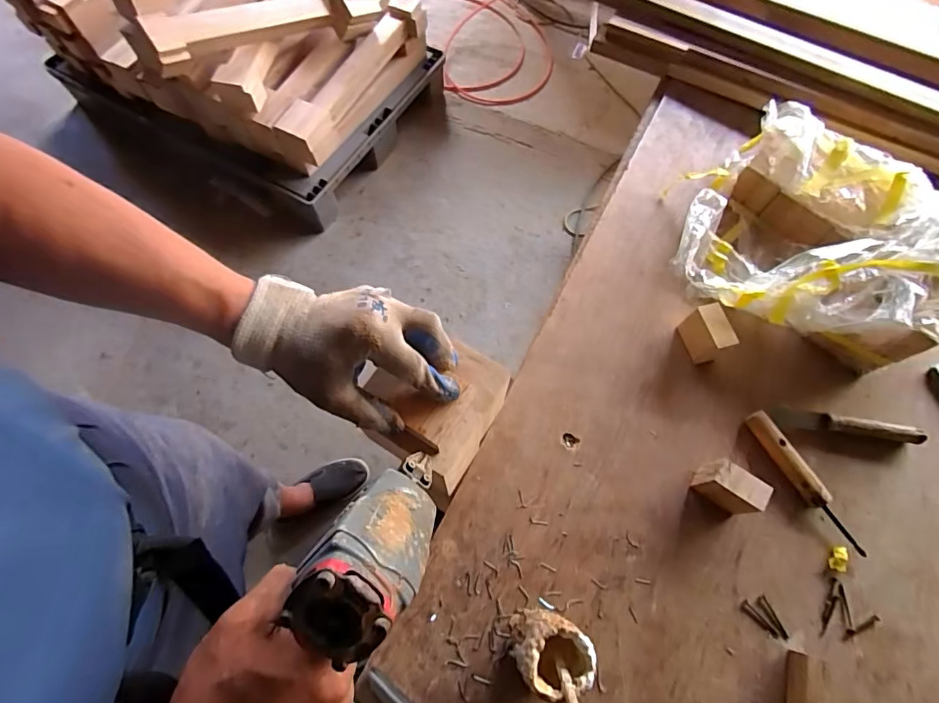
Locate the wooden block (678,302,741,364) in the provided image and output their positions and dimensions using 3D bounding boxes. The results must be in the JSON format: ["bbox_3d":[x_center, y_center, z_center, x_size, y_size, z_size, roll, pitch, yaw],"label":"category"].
[{"bbox_3d":[0.307,-0.024,0.620,0.034,0.058,0.061,-15,68,-7],"label":"wooden block"}]

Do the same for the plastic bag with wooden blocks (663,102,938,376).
[{"bbox_3d":[0.461,-0.151,0.644,0.300,0.125,0.350,-39,73,-15],"label":"plastic bag with wooden blocks"}]

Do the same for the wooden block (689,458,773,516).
[{"bbox_3d":[0.299,0.158,0.552,0.063,0.060,0.036,29,70,11],"label":"wooden block"}]

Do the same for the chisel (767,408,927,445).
[{"bbox_3d":[0.473,0.094,0.604,0.184,0.019,0.022,8,68,3],"label":"chisel"}]

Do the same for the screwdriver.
[{"bbox_3d":[0.402,0.155,0.574,0.028,0.023,0.183,-28,71,-12],"label":"screwdriver"}]

